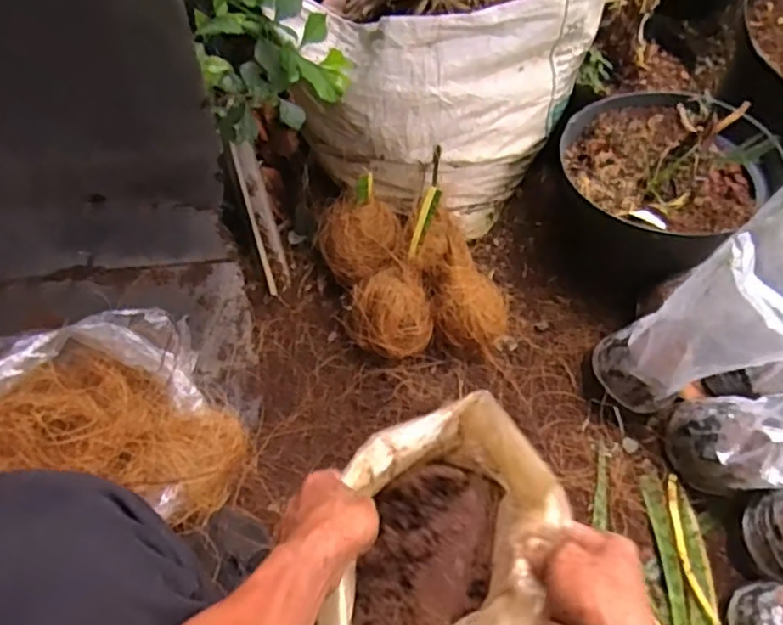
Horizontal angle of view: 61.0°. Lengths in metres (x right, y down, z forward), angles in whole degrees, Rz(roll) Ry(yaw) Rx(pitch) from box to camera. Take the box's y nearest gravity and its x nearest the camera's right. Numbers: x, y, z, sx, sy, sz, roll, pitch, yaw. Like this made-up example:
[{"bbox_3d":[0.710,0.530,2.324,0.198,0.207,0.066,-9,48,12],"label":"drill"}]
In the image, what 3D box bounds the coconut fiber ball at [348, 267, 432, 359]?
[{"bbox_3d":[-0.001,0.004,0.740,0.085,0.080,0.087,-1,66,2],"label":"coconut fiber ball"}]

